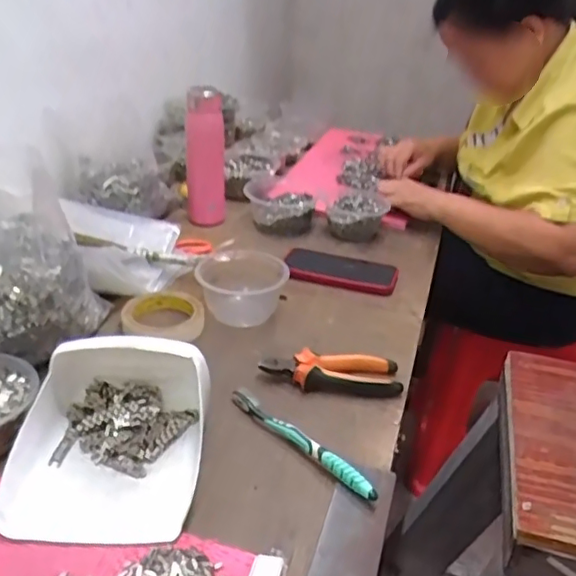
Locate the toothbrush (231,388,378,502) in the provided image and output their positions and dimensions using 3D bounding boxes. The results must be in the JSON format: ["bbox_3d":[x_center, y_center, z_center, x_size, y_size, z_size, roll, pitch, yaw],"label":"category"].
[{"bbox_3d":[0.011,0.141,0.551,0.016,0.020,0.183,-23,40,-39],"label":"toothbrush"}]

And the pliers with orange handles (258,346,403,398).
[{"bbox_3d":[0.049,0.092,0.641,0.145,0.024,0.051,4,30,-1],"label":"pliers with orange handles"}]

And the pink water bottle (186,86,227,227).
[{"bbox_3d":[-0.135,-0.211,0.971,0.064,0.214,0.050,-3,30,-10],"label":"pink water bottle"}]

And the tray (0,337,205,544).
[{"bbox_3d":[-0.151,0.116,0.505,0.147,0.080,0.176,4,30,-2],"label":"tray"}]

